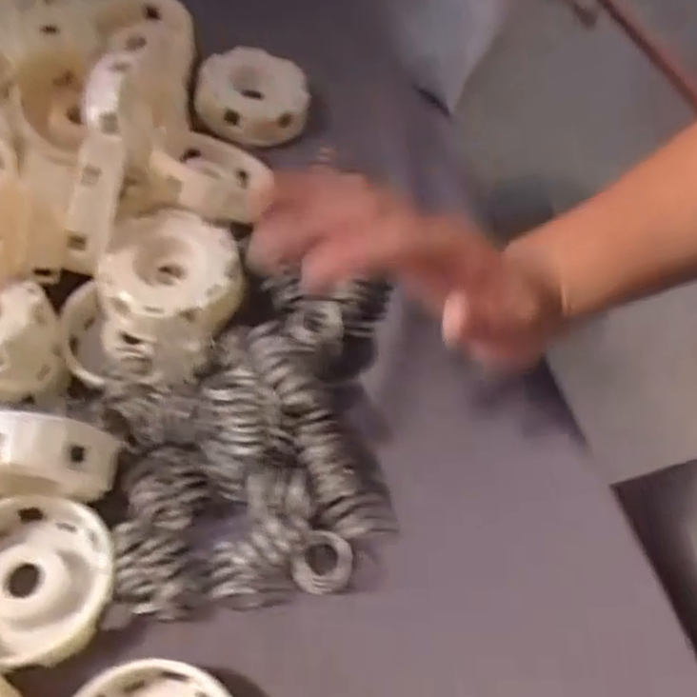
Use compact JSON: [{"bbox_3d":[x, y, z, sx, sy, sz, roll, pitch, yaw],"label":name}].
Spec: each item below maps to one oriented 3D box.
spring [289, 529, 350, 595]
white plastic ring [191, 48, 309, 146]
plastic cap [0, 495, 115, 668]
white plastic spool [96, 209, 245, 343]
[{"bbox_3d":[-0.012,0.090,0.314,0.024,0.024,0.018,5,56,-1],"label":"spring"},{"bbox_3d":[-0.061,-0.155,0.464,0.065,0.020,0.065,4,75,-16],"label":"white plastic ring"},{"bbox_3d":[-0.132,0.094,0.303,0.067,0.020,0.064,2,56,-3],"label":"plastic cap"},{"bbox_3d":[-0.088,-0.038,0.364,0.064,0.020,0.067,2,56,-3],"label":"white plastic spool"}]

